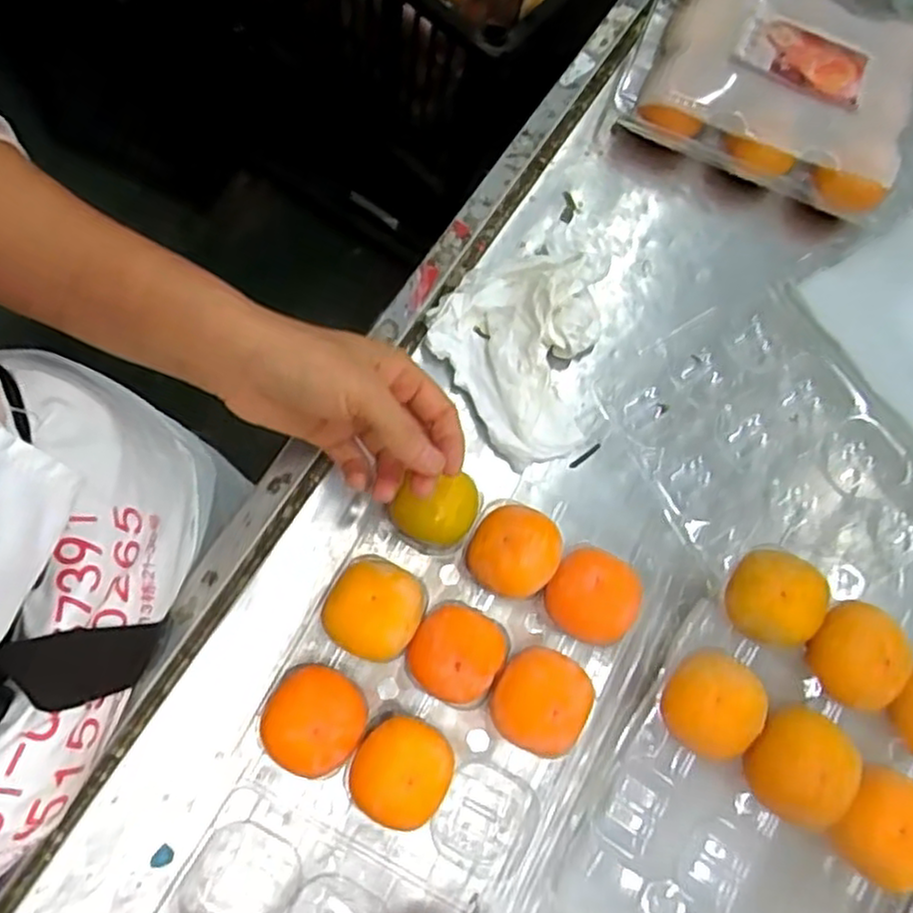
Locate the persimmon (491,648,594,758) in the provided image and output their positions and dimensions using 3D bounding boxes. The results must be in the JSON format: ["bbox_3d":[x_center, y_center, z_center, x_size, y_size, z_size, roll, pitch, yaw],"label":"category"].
[{"bbox_3d":[0.048,0.140,0.406,0.054,0.039,0.053,2,75,-7],"label":"persimmon"}]

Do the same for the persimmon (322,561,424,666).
[{"bbox_3d":[-0.046,0.089,0.408,0.051,0.037,0.051,2,75,-7],"label":"persimmon"}]

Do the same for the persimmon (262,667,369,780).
[{"bbox_3d":[-0.077,0.145,0.390,0.051,0.038,0.054,2,75,-7],"label":"persimmon"}]

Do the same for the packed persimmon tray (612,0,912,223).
[{"bbox_3d":[0.229,-0.272,0.527,0.202,0.070,0.141,23,74,-1],"label":"packed persimmon tray"}]

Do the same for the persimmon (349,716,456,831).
[{"bbox_3d":[-0.030,0.172,0.391,0.050,0.042,0.052,2,75,-7],"label":"persimmon"}]

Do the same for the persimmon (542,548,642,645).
[{"bbox_3d":[0.081,0.084,0.425,0.051,0.036,0.049,1,72,-2],"label":"persimmon"}]

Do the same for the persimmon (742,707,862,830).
[{"bbox_3d":[0.181,0.165,0.380,0.050,0.041,0.055,28,74,1],"label":"persimmon"}]

